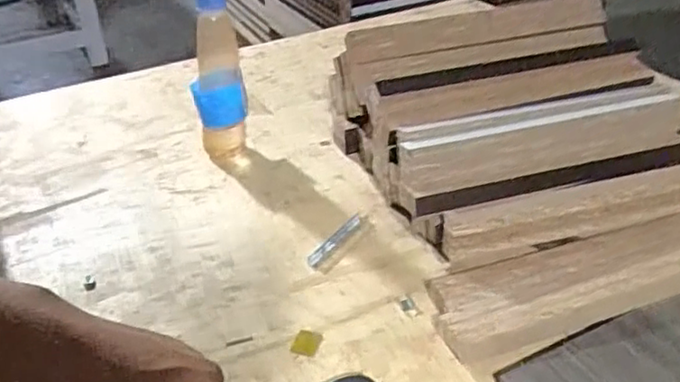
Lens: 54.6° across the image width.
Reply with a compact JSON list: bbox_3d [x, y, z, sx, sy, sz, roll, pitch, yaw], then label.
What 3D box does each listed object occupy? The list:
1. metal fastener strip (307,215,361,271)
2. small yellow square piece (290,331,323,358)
[{"bbox_3d":[-0.006,0.049,0.642,0.016,0.007,0.085,17,38,30],"label":"metal fastener strip"},{"bbox_3d":[-0.028,0.124,0.540,0.022,0.004,0.025,7,34,17],"label":"small yellow square piece"}]

